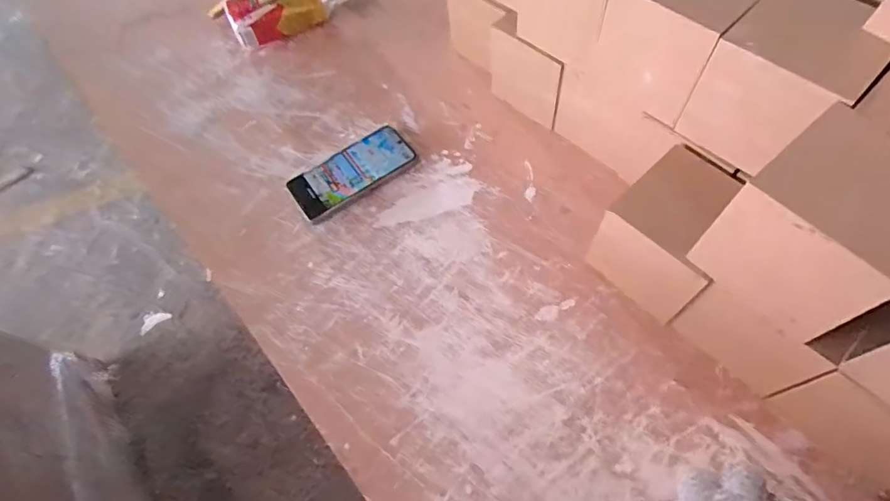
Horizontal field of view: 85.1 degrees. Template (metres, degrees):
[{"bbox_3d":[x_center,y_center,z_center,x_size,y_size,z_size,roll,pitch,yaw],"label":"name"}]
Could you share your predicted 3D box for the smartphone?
[{"bbox_3d":[-0.117,-0.103,0.615,0.160,0.010,0.074,-34,64,-14],"label":"smartphone"}]

